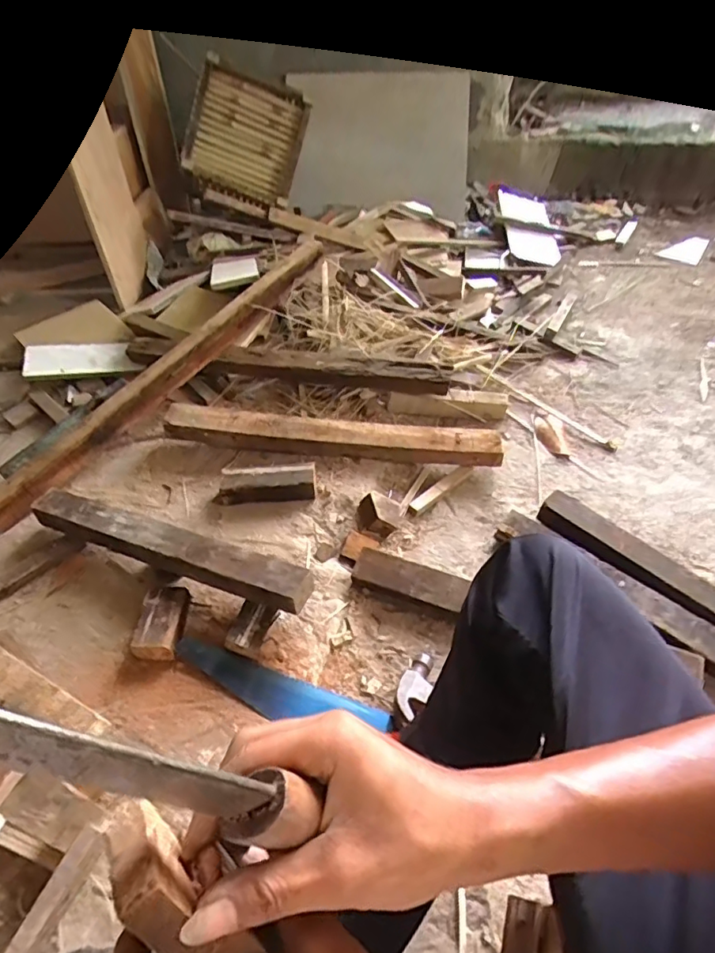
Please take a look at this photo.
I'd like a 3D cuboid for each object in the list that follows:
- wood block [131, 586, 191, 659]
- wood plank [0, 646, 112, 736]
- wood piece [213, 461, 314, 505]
[{"bbox_3d":[-0.293,0.217,0.826,0.065,0.039,0.107,1,45,4],"label":"wood block"},{"bbox_3d":[-0.438,0.274,0.712,0.259,0.022,0.056,21,49,22],"label":"wood plank"},{"bbox_3d":[-0.172,0.015,1.037,0.190,0.048,0.067,-5,45,-2],"label":"wood piece"}]

